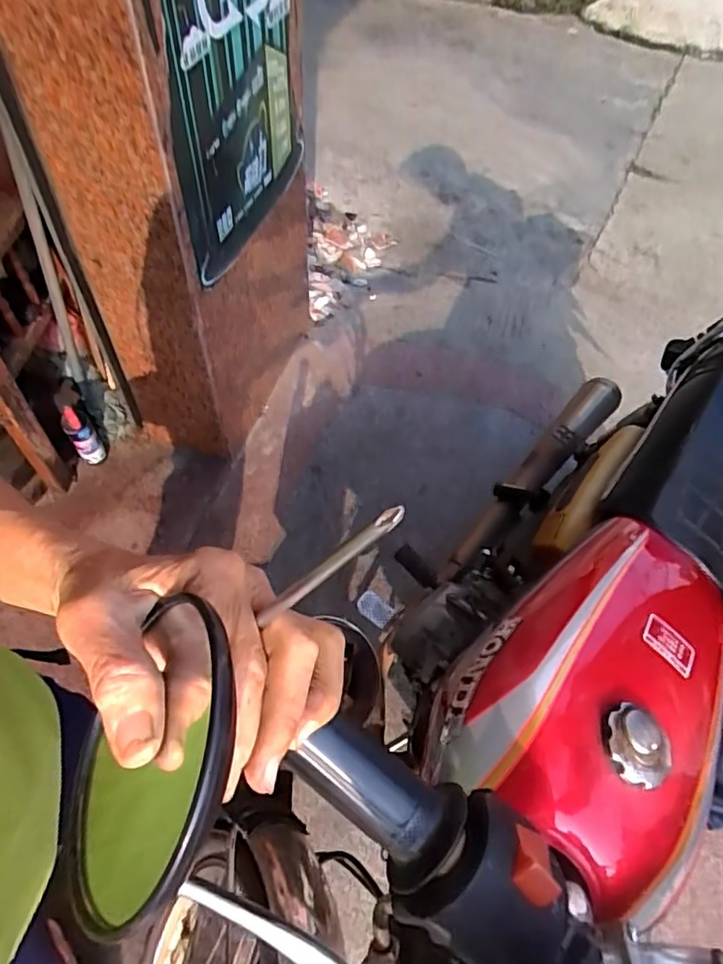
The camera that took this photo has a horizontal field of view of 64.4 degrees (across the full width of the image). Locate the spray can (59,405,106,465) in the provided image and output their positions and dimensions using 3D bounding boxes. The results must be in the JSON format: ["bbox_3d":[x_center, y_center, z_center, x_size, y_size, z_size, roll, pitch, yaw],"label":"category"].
[{"bbox_3d":[-0.695,-0.116,1.427,0.059,0.198,0.051,-29,62,-21],"label":"spray can"}]

